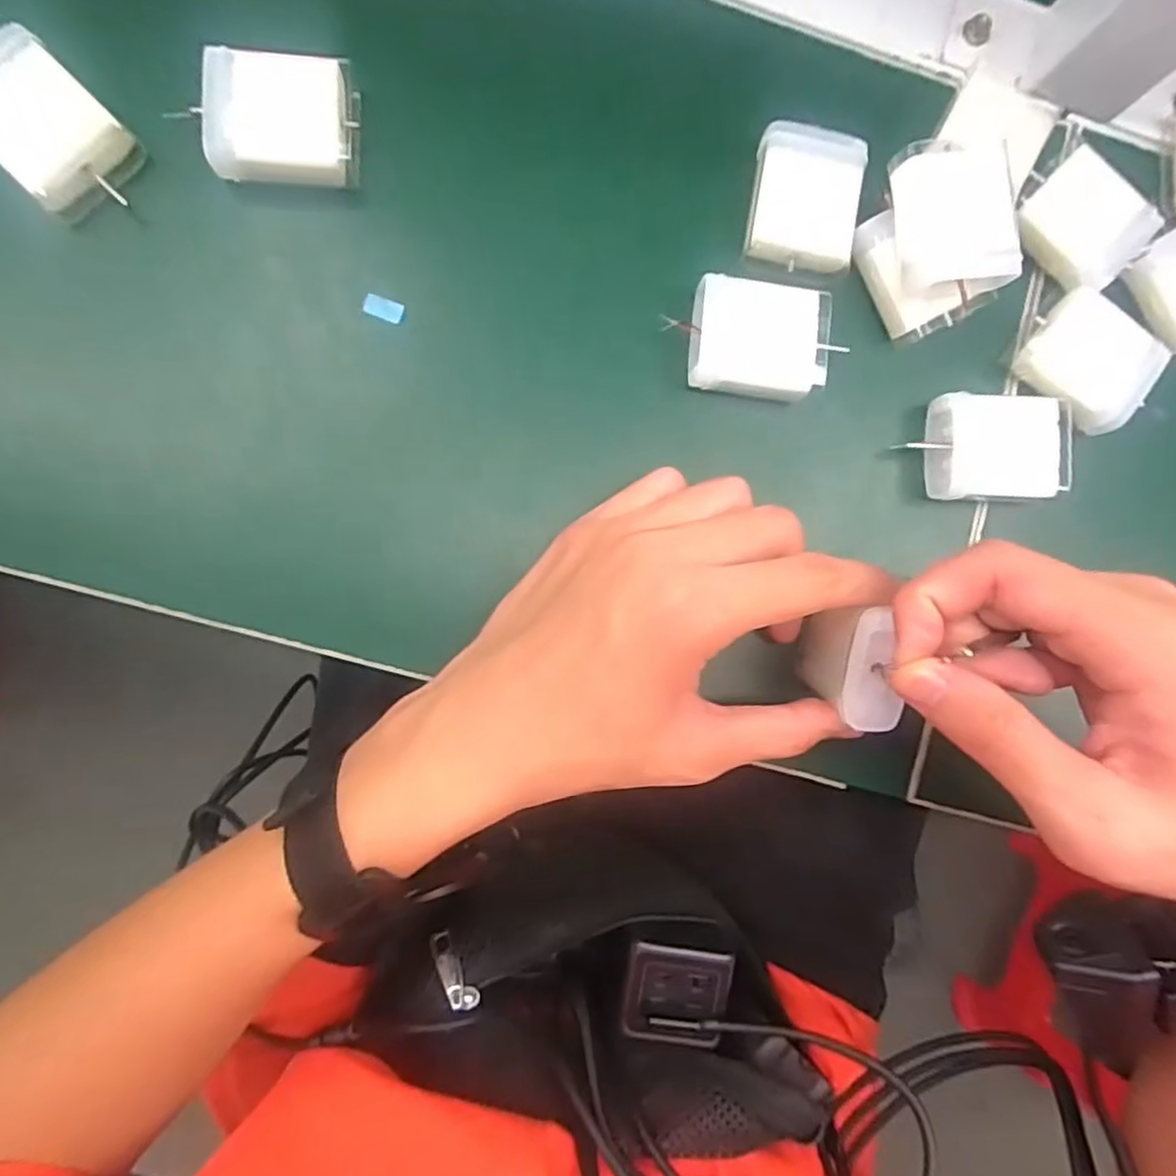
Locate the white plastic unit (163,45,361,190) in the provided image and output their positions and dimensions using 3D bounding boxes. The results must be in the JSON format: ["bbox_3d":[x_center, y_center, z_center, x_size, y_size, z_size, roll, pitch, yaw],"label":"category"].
[{"bbox_3d":[-0.113,-0.171,0.248,0.052,0.016,0.045,2,87,-6],"label":"white plastic unit"}]

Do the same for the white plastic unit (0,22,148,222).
[{"bbox_3d":[-0.193,-0.163,0.239,0.040,0.012,0.054,-47,111,-5],"label":"white plastic unit"}]

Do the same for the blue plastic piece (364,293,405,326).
[{"bbox_3d":[-0.078,-0.107,0.261,0.014,0.004,0.008,17,85,-5],"label":"blue plastic piece"}]

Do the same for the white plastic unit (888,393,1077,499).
[{"bbox_3d":[0.166,-0.056,0.275,0.058,0.022,0.041,-2,87,-6],"label":"white plastic unit"}]

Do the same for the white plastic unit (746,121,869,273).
[{"bbox_3d":[0.086,-0.153,0.270,0.042,0.017,0.051,5,87,-6],"label":"white plastic unit"}]

